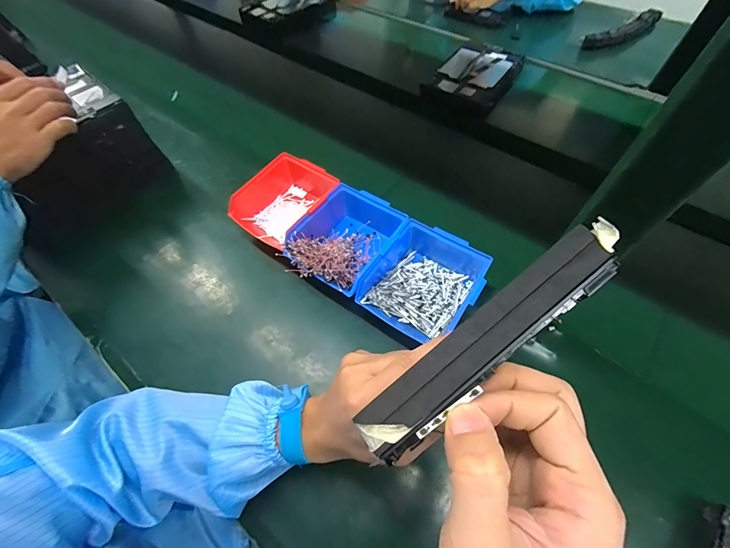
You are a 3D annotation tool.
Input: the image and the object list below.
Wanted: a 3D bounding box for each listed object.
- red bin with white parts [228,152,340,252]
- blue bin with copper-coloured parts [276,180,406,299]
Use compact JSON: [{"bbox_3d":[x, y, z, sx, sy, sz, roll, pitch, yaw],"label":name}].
[{"bbox_3d":[-0.114,-0.109,0.519,0.119,0.073,0.157,36,65,21],"label":"red bin with white parts"},{"bbox_3d":[-0.021,-0.044,0.473,0.120,0.076,0.166,32,63,19],"label":"blue bin with copper-coloured parts"}]

